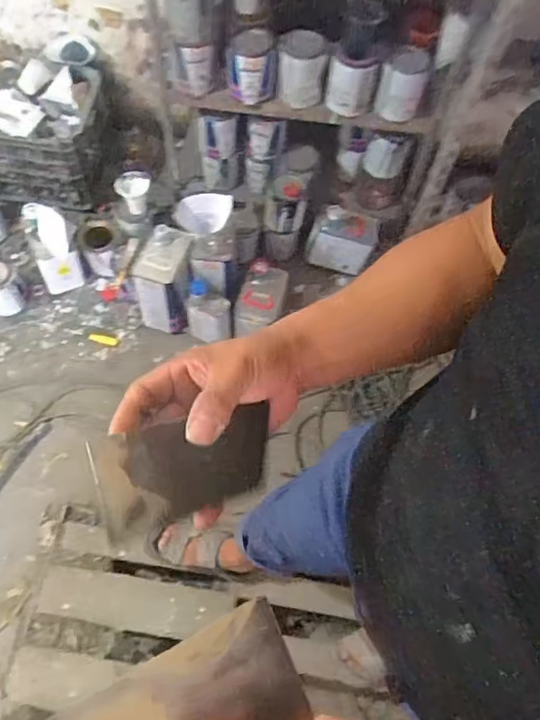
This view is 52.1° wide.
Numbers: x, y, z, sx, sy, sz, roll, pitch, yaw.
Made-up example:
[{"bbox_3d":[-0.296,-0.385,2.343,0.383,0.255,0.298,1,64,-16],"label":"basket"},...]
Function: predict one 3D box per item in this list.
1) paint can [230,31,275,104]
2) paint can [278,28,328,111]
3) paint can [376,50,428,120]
[{"bbox_3d":[-0.035,-0.696,1.319,0.113,0.129,0.102,2,63,-3],"label":"paint can"},{"bbox_3d":[0.077,-0.723,1.362,0.112,0.121,0.129,2,63,-3],"label":"paint can"},{"bbox_3d":[0.343,-0.682,1.358,0.130,0.153,0.115,20,63,7],"label":"paint can"}]

